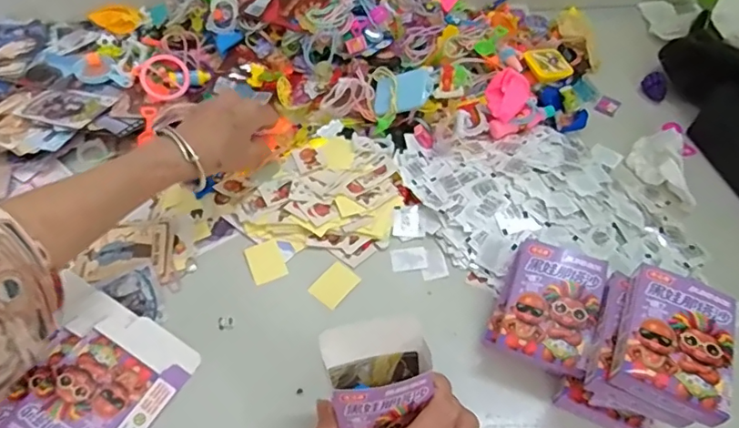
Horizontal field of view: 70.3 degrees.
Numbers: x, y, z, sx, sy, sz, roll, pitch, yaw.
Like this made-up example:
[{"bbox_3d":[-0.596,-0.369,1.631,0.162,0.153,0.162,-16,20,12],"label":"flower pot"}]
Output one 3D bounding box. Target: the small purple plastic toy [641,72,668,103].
[{"bbox_3d":[0.329,-0.148,0.603,0.029,0.020,0.022,30,60,19],"label":"small purple plastic toy"}]

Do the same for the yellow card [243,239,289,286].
[{"bbox_3d":[-0.096,0.044,0.484,0.031,0.004,0.040,-22,58,-15],"label":"yellow card"}]

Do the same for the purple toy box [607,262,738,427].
[{"bbox_3d":[0.207,0.083,0.351,0.068,0.020,0.093,23,58,15],"label":"purple toy box"}]

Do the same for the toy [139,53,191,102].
[{"bbox_3d":[-0.224,-0.148,0.576,0.052,0.012,0.052,0,88,-7],"label":"toy"}]

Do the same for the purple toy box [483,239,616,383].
[{"bbox_3d":[0.143,0.074,0.421,0.074,0.039,0.093,19,68,17],"label":"purple toy box"}]

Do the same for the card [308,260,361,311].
[{"bbox_3d":[-0.031,0.063,0.472,0.030,0.004,0.039,35,62,22],"label":"card"}]

